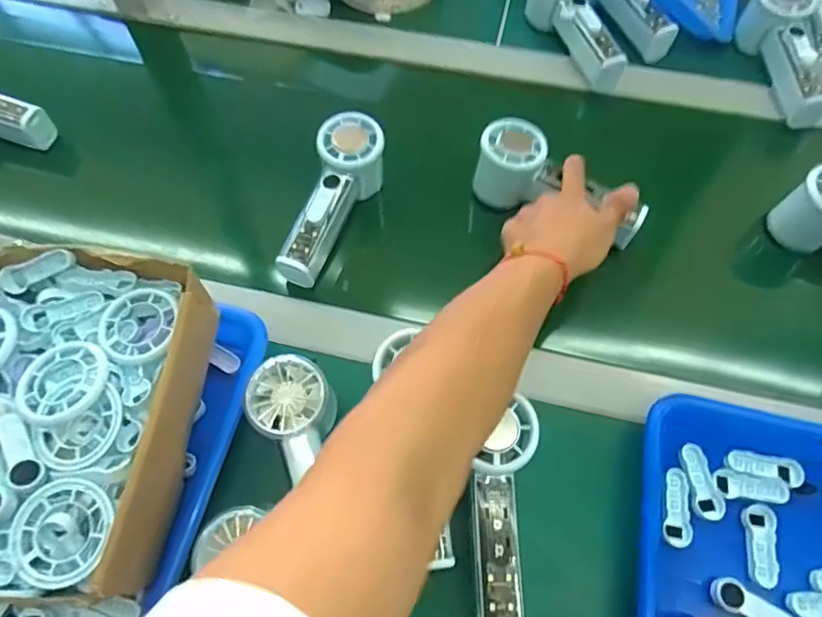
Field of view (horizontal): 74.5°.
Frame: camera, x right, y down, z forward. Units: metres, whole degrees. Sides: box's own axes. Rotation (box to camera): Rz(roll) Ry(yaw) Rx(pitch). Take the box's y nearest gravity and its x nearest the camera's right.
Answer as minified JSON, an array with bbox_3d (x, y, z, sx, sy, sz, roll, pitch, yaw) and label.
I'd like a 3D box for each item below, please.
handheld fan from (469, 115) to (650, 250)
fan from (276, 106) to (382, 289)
[{"bbox_3d":[0.128,-0.106,0.478,0.151,0.056,0.056,28,67,7],"label":"handheld fan"},{"bbox_3d":[-0.067,-0.093,0.471,0.050,0.059,0.152,15,65,8],"label":"fan"}]

